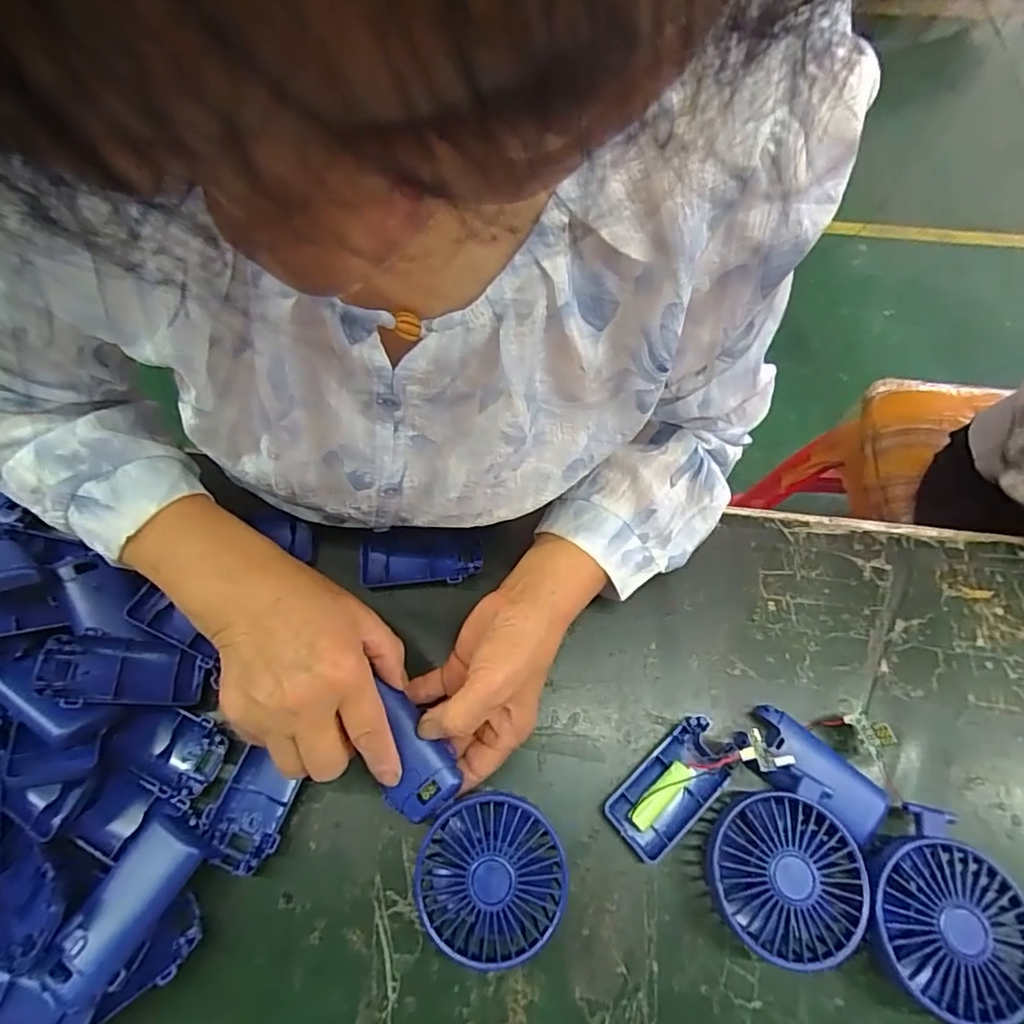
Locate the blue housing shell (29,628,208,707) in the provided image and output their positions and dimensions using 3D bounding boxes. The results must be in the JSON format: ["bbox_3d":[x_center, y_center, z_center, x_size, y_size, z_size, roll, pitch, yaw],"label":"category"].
[{"bbox_3d":[-0.265,0.110,0.385,0.093,0.024,0.045,19,60,-31],"label":"blue housing shell"}]

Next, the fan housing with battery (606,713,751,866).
[{"bbox_3d":[0.112,0.182,0.383,0.104,0.014,0.044,-39,70,-16],"label":"fan housing with battery"}]

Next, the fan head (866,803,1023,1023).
[{"bbox_3d":[0.254,0.243,0.337,0.087,0.043,0.091,0,64,1],"label":"fan head"}]

